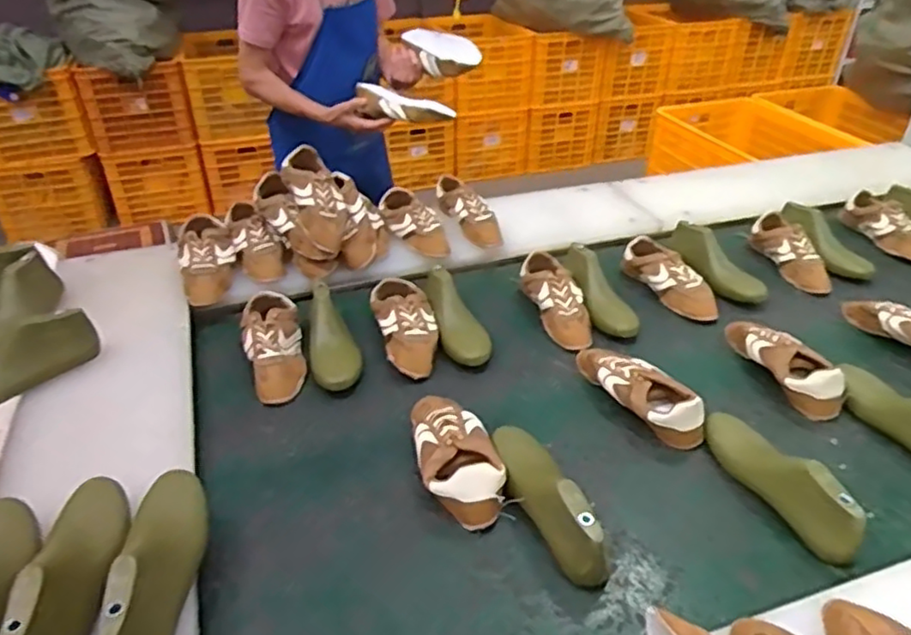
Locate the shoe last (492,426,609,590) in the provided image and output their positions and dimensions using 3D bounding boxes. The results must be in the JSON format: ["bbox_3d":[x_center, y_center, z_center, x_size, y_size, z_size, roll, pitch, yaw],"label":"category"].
[{"bbox_3d":[0.113,0.227,0.855,0.068,0.083,0.248,-15,37,-18],"label":"shoe last"}]

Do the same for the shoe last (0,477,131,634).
[{"bbox_3d":[-0.404,0.251,0.686,0.081,0.091,0.239,-6,36,-7],"label":"shoe last"}]

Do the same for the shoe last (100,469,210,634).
[{"bbox_3d":[-0.317,0.253,0.704,0.075,0.077,0.231,-5,35,-5],"label":"shoe last"}]

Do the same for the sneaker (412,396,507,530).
[{"bbox_3d":[-0.003,0.181,0.924,0.099,0.086,0.242,-9,36,-11],"label":"sneaker"}]

